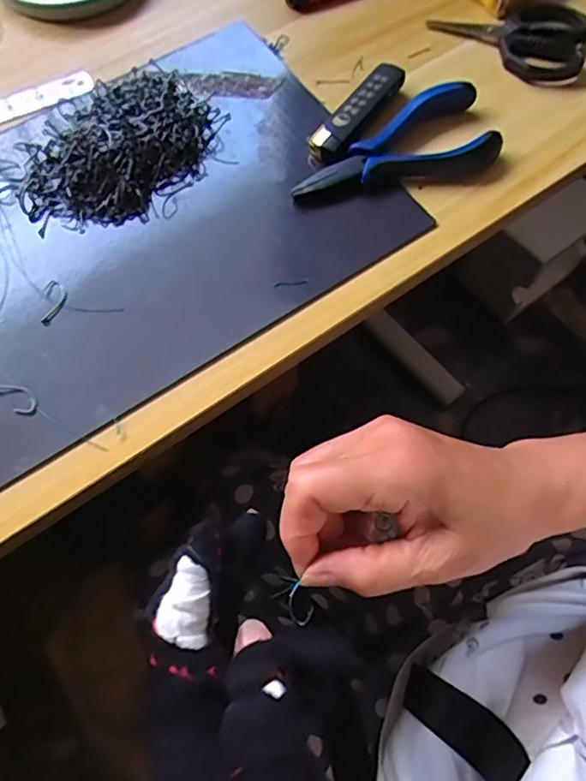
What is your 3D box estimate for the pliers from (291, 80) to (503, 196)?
[{"bbox_3d":[0.057,-0.138,0.318,0.120,0.014,0.056,-19,69,-8],"label":"pliers"}]

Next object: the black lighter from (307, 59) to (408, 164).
[{"bbox_3d":[0.039,-0.164,0.329,0.021,0.015,0.076,33,72,12],"label":"black lighter"}]

